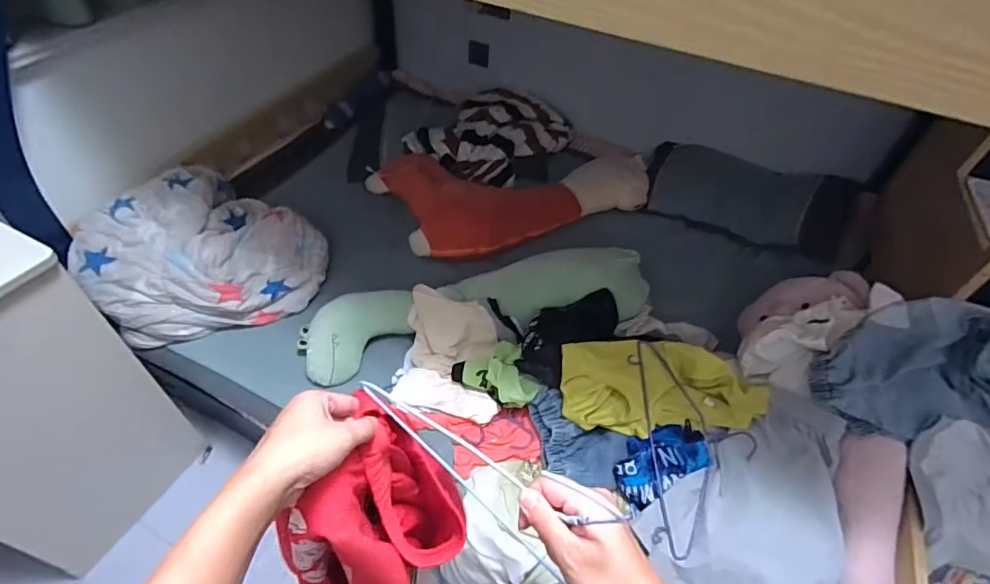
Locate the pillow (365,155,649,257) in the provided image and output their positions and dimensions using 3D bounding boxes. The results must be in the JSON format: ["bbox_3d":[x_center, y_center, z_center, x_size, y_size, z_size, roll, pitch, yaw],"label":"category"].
[{"bbox_3d":[0.067,-0.368,1.629,0.815,0.110,0.473,-19,52,-20],"label":"pillow"}]

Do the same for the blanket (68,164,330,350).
[{"bbox_3d":[-0.744,-0.096,1.274,0.492,0.175,0.484,25,51,17],"label":"blanket"}]

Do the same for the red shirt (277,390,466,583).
[{"bbox_3d":[-0.106,0.244,0.490,0.114,0.267,0.144,21,50,14],"label":"red shirt"}]

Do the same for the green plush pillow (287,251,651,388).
[{"bbox_3d":[-0.037,0.023,1.238,0.851,0.168,0.193,-9,49,-13],"label":"green plush pillow"}]

